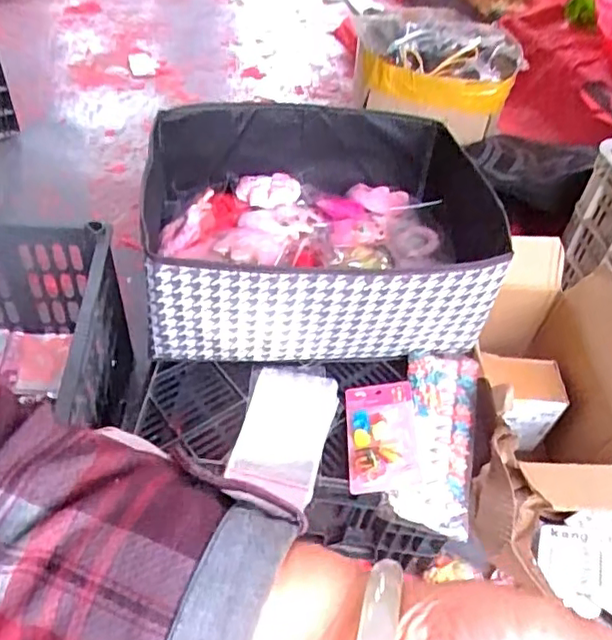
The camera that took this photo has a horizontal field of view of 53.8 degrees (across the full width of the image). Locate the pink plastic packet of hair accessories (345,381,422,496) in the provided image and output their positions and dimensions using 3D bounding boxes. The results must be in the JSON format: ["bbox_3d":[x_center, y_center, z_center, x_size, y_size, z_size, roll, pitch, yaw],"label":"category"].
[{"bbox_3d":[0.086,0.132,0.683,0.075,0.029,0.132,4,47,-3],"label":"pink plastic packet of hair accessories"}]

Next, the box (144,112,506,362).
[{"bbox_3d":[0.025,-0.112,0.774,0.441,0.166,0.332,-3,48,-9],"label":"box"}]

